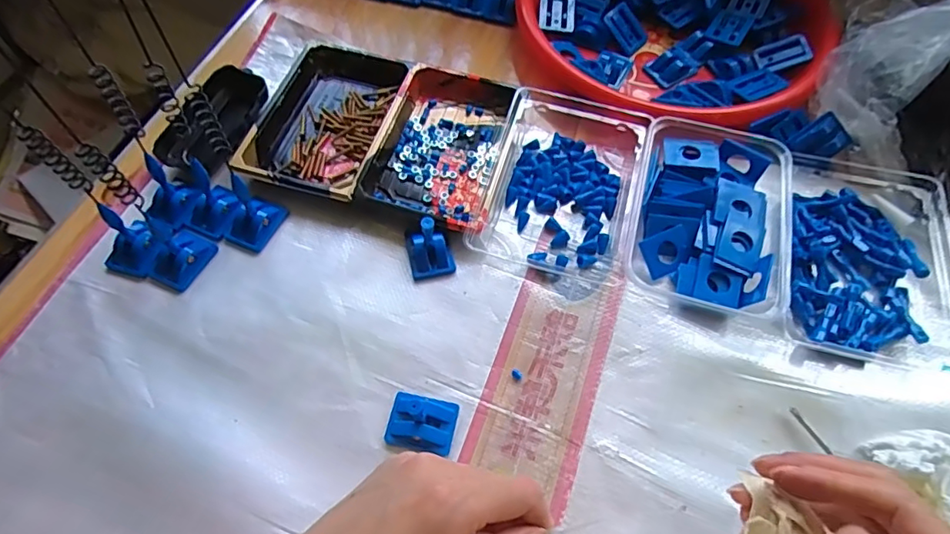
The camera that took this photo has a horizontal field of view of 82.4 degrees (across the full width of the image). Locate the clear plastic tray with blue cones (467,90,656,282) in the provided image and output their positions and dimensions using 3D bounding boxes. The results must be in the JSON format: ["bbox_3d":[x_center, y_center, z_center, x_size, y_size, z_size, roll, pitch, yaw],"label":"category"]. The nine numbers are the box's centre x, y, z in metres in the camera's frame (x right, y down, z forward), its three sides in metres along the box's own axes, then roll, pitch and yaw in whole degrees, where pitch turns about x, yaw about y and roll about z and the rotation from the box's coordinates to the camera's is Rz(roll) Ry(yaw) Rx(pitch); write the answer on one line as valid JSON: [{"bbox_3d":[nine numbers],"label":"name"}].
[{"bbox_3d":[0.075,-0.075,0.444,0.118,0.029,0.172,14,62,7],"label":"clear plastic tray with blue cones"}]

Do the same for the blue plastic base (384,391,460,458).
[{"bbox_3d":[-0.035,0.103,0.359,0.044,0.017,0.035,10,61,5],"label":"blue plastic base"}]

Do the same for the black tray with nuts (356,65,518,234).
[{"bbox_3d":[-0.028,-0.107,0.462,0.096,0.025,0.160,15,62,8],"label":"black tray with nuts"}]

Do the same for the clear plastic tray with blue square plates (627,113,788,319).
[{"bbox_3d":[0.180,-0.042,0.423,0.109,0.035,0.146,14,62,7],"label":"clear plastic tray with blue square plates"}]

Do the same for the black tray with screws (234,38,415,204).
[{"bbox_3d":[-0.132,-0.136,0.487,0.113,0.023,0.169,14,62,7],"label":"black tray with screws"}]

